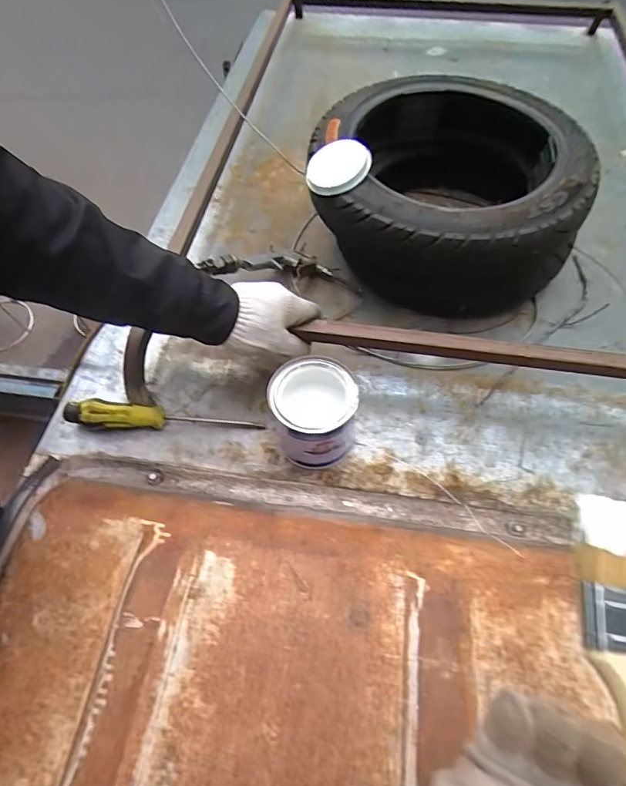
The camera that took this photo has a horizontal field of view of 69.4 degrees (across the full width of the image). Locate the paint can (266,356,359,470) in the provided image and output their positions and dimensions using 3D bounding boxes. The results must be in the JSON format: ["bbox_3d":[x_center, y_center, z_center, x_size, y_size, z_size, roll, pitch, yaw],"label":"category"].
[{"bbox_3d":[0.001,0.024,0.498,0.092,0.091,0.091,5,63,3],"label":"paint can"}]

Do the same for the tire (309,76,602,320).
[{"bbox_3d":[0.172,-0.260,0.620,0.322,0.159,0.334,-3,63,-1],"label":"tire"}]

